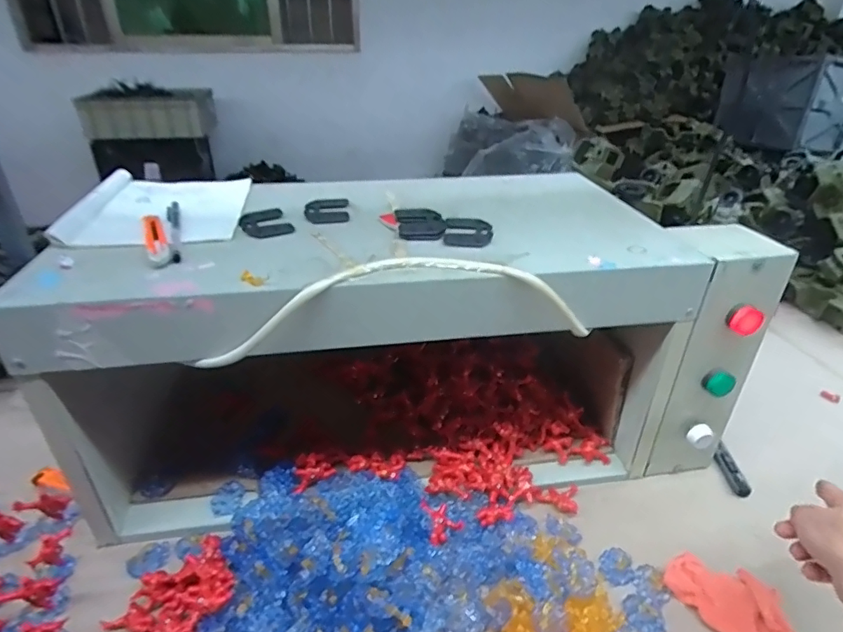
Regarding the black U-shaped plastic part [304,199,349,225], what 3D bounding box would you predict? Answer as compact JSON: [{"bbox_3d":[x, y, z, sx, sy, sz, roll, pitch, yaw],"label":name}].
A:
[{"bbox_3d":[-0.104,-0.117,0.559,0.047,0.006,0.067,-3,31,-7],"label":"black U-shaped plastic part"}]

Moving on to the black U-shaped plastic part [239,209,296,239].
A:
[{"bbox_3d":[-0.159,-0.094,0.518,0.047,0.006,0.071,-15,35,-25],"label":"black U-shaped plastic part"}]

